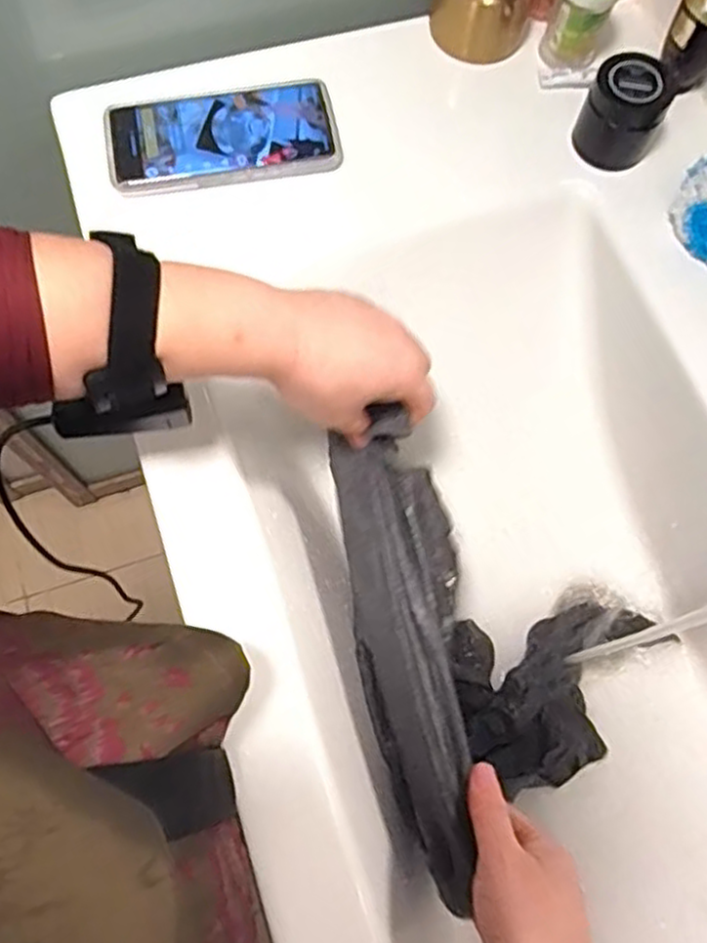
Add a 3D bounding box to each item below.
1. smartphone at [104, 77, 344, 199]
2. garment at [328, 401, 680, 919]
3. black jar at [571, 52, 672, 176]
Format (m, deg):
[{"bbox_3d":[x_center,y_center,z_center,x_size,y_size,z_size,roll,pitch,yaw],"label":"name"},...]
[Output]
[{"bbox_3d":[-0.097,-0.251,0.532,0.166,0.014,0.079,-10,74,-5],"label":"smartphone"},{"bbox_3d":[0.107,0.099,0.507,0.225,0.198,0.254,-18,73,-9],"label":"garment"},{"bbox_3d":[0.207,-0.274,0.546,0.056,0.070,0.057,1,71,-2],"label":"black jar"}]

